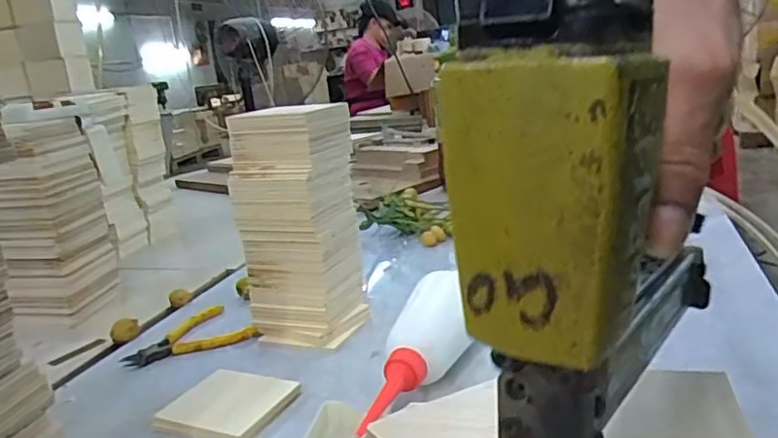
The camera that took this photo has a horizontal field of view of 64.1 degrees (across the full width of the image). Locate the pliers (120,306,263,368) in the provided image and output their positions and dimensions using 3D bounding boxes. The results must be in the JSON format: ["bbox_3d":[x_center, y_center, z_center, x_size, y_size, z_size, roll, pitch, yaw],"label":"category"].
[{"bbox_3d":[-0.198,0.113,0.625,0.123,0.012,0.098,-11,15,-16],"label":"pliers"}]

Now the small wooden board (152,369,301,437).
[{"bbox_3d":[-0.122,0.142,0.474,0.090,0.012,0.077,2,17,29],"label":"small wooden board"}]

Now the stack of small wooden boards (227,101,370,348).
[{"bbox_3d":[-0.081,0.003,0.581,0.086,0.210,0.088,3,17,32],"label":"stack of small wooden boards"}]

